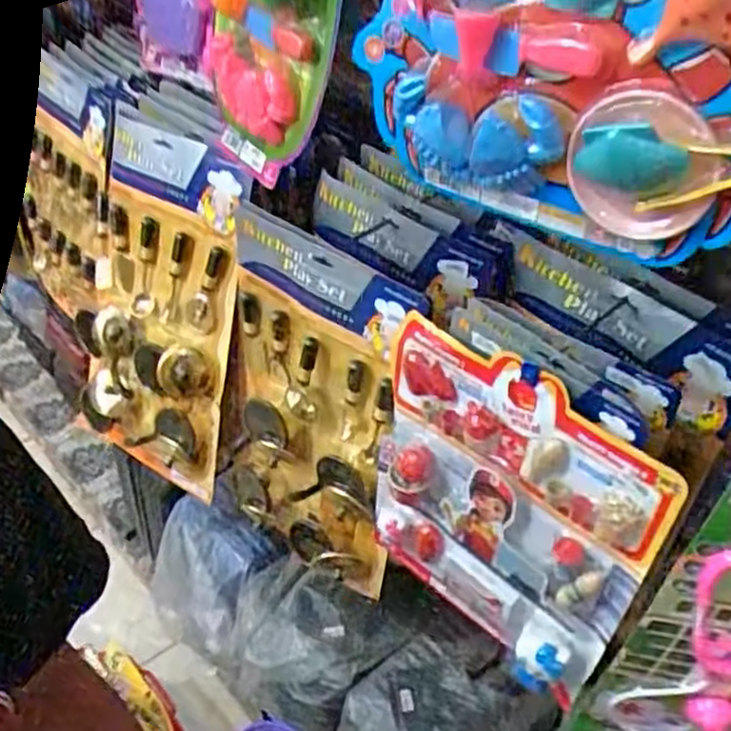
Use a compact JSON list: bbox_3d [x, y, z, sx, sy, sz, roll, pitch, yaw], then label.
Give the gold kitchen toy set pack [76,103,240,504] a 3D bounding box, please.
[{"bbox_3d":[-0.293,-0.071,1.059,0.247,0.495,0.030,21,25,23],"label":"gold kitchen toy set pack"}]

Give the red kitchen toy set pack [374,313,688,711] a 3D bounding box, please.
[{"bbox_3d":[0.126,0.159,0.784,0.304,0.364,0.046,33,48,30],"label":"red kitchen toy set pack"}]

